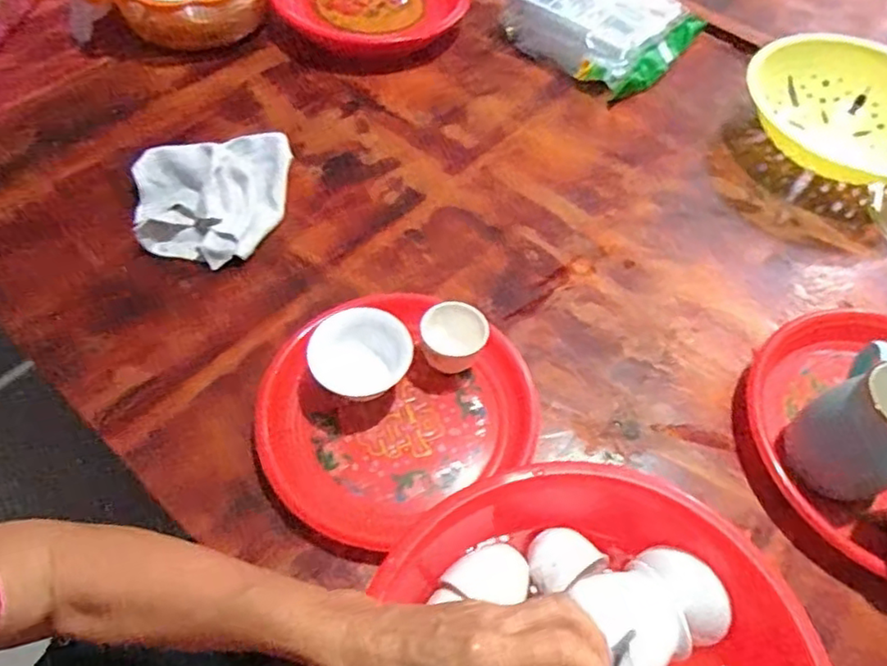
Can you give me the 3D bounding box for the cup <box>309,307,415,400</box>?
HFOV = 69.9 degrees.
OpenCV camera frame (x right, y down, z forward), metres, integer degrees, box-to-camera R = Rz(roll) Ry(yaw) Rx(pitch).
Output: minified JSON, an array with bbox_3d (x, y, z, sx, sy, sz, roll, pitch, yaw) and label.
[{"bbox_3d":[-0.070,0.025,0.549,0.086,0.064,0.078,6,57,1],"label":"cup"}]

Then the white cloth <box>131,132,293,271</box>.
[{"bbox_3d":[-0.244,-0.158,0.670,0.155,0.046,0.183,14,57,7],"label":"white cloth"}]

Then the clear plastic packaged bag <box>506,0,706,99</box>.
[{"bbox_3d":[0.209,-0.423,0.844,0.217,0.075,0.187,33,61,18],"label":"clear plastic packaged bag"}]

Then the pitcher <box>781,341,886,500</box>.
[{"bbox_3d":[0.328,0.075,0.495,0.093,0.113,0.075,-33,63,-22],"label":"pitcher"}]

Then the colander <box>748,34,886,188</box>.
[{"bbox_3d":[0.503,-0.282,0.771,0.240,0.069,0.209,31,60,18],"label":"colander"}]

